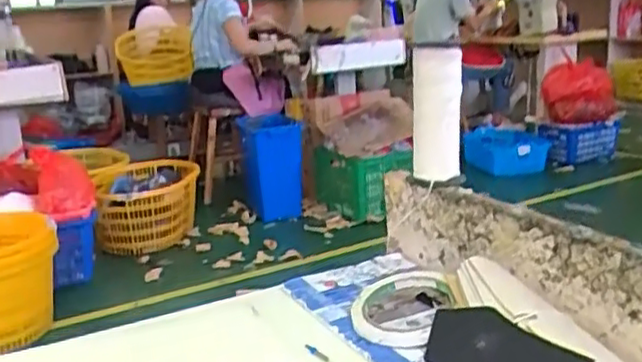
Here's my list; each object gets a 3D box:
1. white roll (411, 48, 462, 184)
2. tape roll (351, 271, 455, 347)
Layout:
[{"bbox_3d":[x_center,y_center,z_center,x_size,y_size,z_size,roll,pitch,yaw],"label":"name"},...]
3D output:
[{"bbox_3d":[0.116,-0.066,0.674,0.049,0.131,0.044,-1,14,11],"label":"white roll"},{"bbox_3d":[0.072,0.109,0.597,0.090,0.021,0.105,-3,14,1],"label":"tape roll"}]

